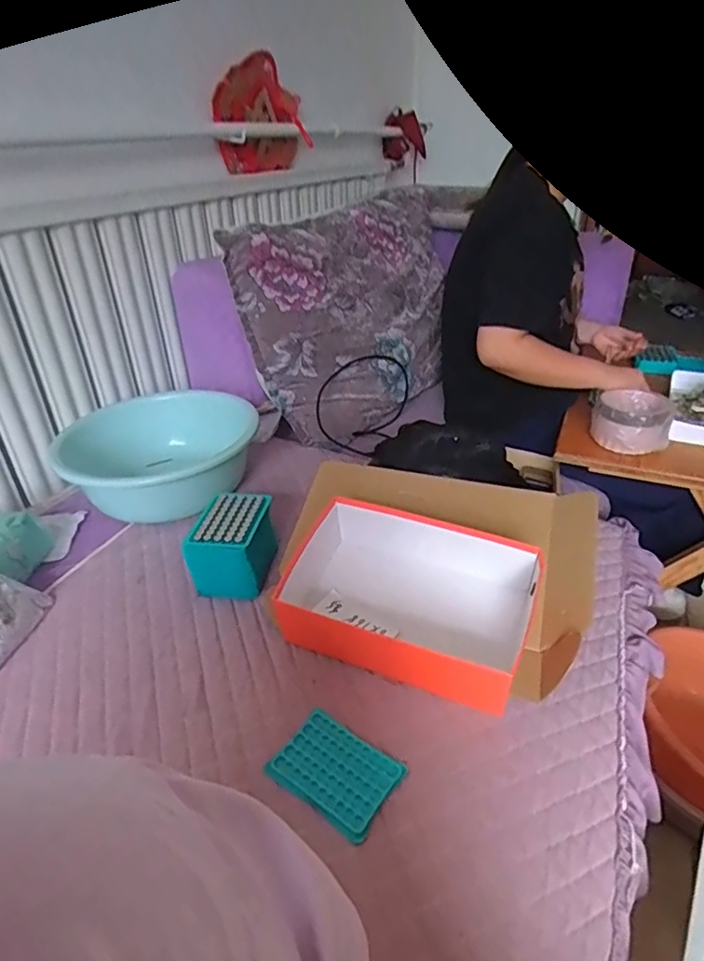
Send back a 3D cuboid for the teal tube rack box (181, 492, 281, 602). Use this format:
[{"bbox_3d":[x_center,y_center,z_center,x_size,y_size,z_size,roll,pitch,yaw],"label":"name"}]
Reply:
[{"bbox_3d":[-0.174,0.104,0.831,0.110,0.107,0.139,5,33,11],"label":"teal tube rack box"}]

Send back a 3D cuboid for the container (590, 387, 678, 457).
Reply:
[{"bbox_3d":[0.501,-0.106,0.987,0.125,0.076,0.113,17,37,28],"label":"container"}]

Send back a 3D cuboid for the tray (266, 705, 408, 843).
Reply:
[{"bbox_3d":[-0.017,0.313,0.595,0.123,0.011,0.089,21,39,31],"label":"tray"}]

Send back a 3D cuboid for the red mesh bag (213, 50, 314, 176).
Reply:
[{"bbox_3d":[-0.206,-0.857,1.312,0.032,0.238,0.354,29,40,13],"label":"red mesh bag"}]

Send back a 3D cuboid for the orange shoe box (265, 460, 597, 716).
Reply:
[{"bbox_3d":[0.107,0.128,0.766,0.407,0.136,0.336,9,34,17],"label":"orange shoe box"}]

